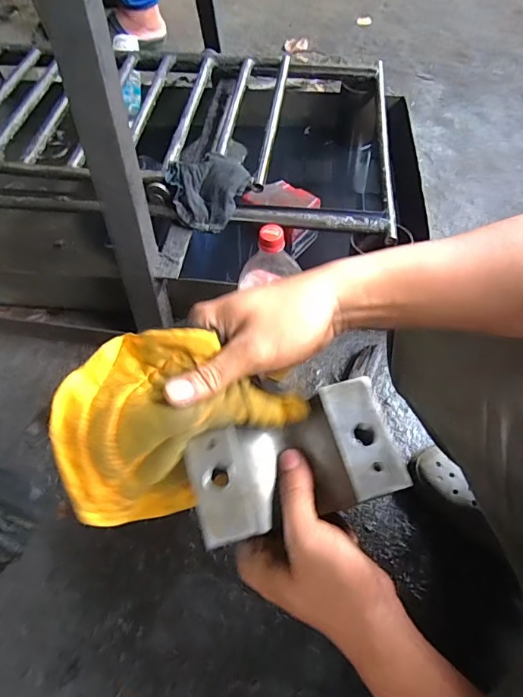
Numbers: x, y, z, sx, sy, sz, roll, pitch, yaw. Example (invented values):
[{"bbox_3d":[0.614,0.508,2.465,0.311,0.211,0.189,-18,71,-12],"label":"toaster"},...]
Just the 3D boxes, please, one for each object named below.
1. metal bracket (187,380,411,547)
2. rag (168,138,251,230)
[{"bbox_3d":[0.019,0.072,0.285,0.124,0.037,0.070,-13,61,-9],"label":"metal bracket"},{"bbox_3d":[-0.088,-0.275,0.759,0.136,0.070,0.137,-6,57,-1],"label":"rag"}]

